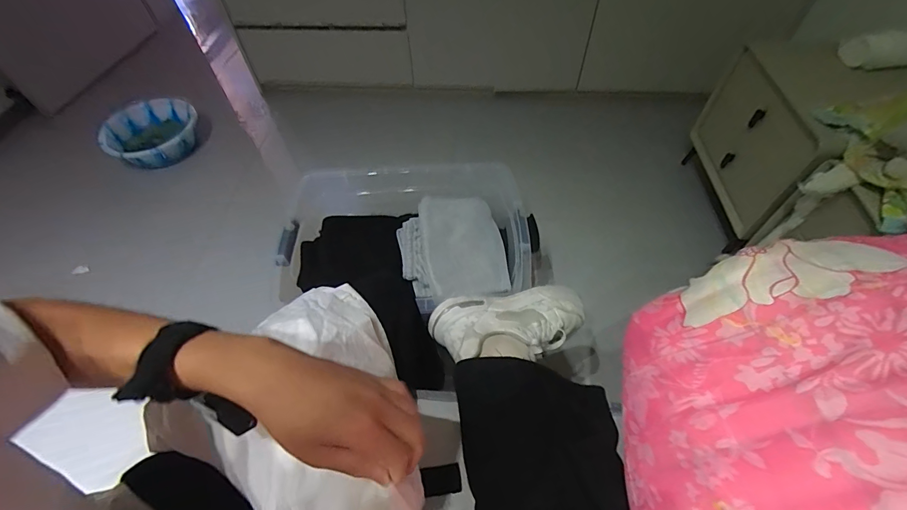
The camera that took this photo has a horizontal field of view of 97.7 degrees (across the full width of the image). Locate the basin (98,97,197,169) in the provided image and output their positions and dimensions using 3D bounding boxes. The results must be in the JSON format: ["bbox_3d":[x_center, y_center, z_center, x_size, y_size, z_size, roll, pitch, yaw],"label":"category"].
[{"bbox_3d":[-1.110,-0.446,1.470,0.315,0.138,0.289,-1,54,1],"label":"basin"}]

